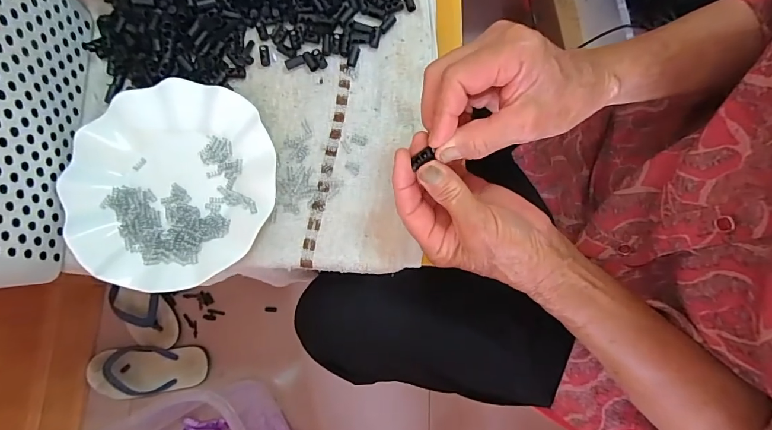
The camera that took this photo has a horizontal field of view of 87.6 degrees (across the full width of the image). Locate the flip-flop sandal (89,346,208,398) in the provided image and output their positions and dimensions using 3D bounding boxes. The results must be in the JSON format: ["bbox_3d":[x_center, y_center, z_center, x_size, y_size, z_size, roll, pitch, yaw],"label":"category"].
[{"bbox_3d":[-0.479,0.307,0.797,0.241,0.023,0.095,-7,78,0],"label":"flip-flop sandal"}]

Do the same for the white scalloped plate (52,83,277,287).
[{"bbox_3d":[-0.189,-0.028,0.358,0.180,0.023,0.179,0,78,1],"label":"white scalloped plate"}]

